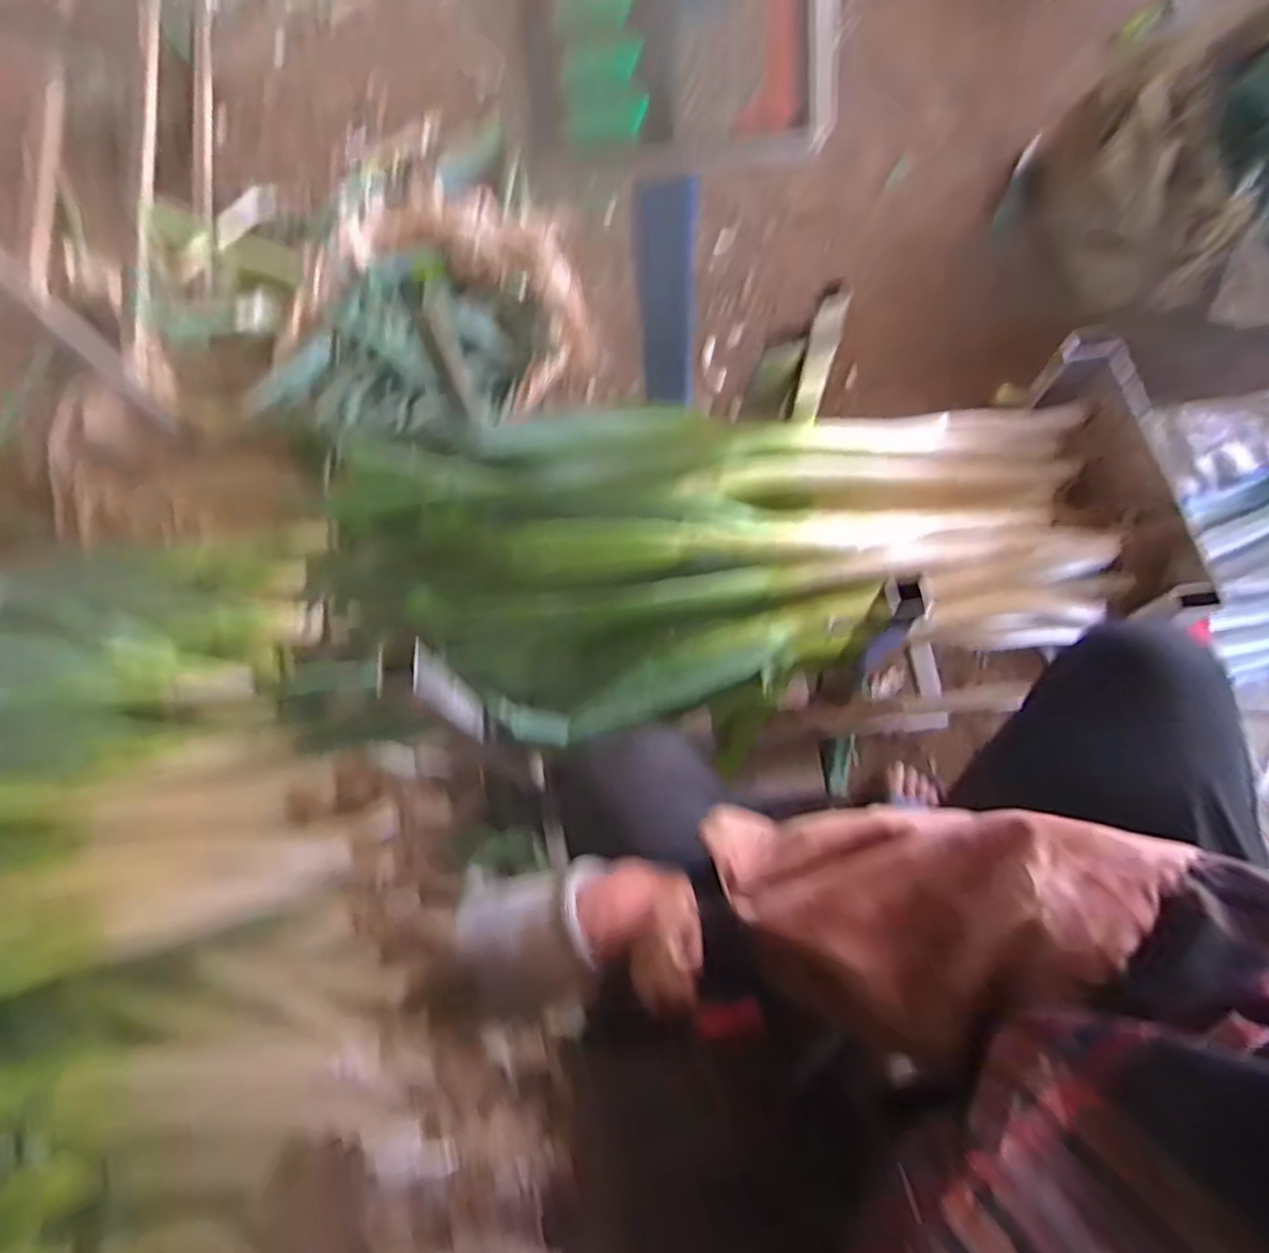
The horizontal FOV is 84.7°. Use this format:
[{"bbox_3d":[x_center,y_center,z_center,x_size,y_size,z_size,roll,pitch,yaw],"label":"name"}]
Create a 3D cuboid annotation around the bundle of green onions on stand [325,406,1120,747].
[{"bbox_3d":[0.061,-0.074,0.650,0.704,0.126,0.296,-9,69,1],"label":"bundle of green onions on stand"}]

